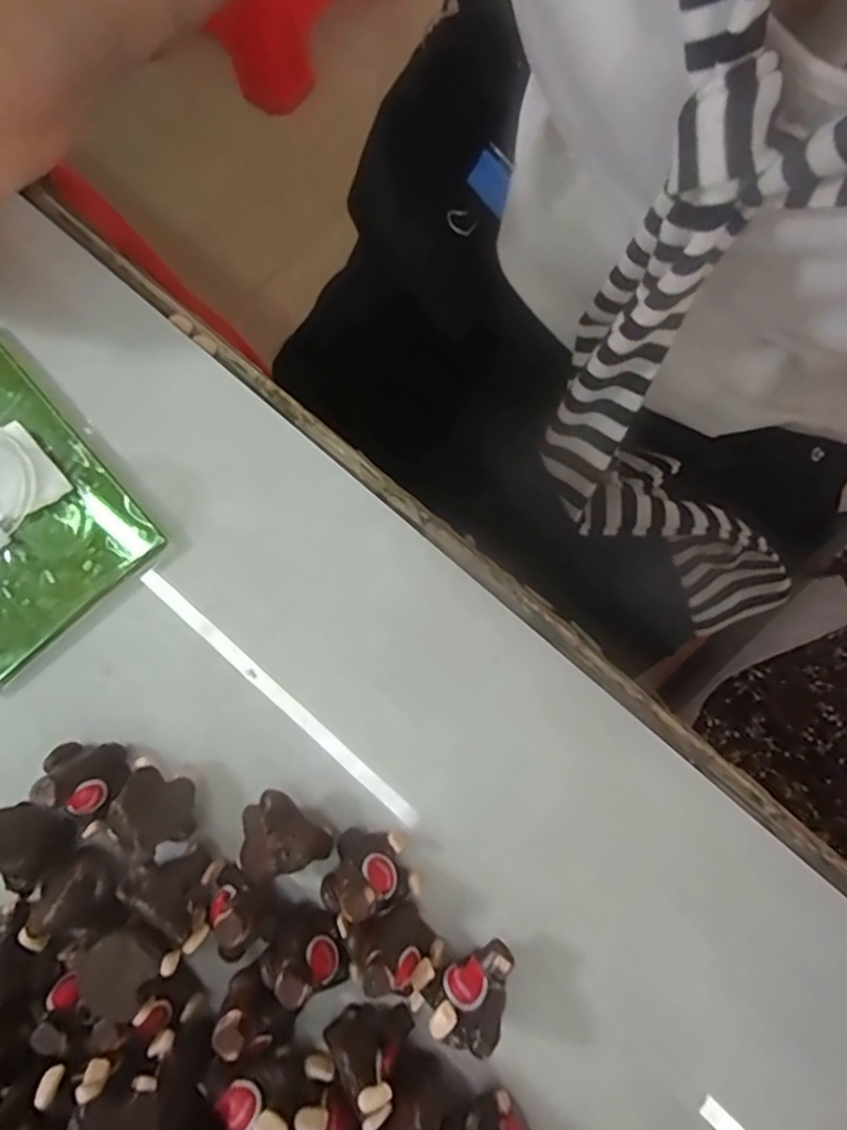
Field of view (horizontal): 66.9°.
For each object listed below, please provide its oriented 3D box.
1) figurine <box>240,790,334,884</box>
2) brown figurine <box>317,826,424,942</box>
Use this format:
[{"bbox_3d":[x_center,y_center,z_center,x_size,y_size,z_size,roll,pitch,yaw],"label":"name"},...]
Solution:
[{"bbox_3d":[-0.039,0.071,0.172,0.024,0.021,0.020,-13,81,0],"label":"figurine"},{"bbox_3d":[-0.016,0.081,0.167,0.025,0.017,0.021,-25,81,-3],"label":"brown figurine"}]

